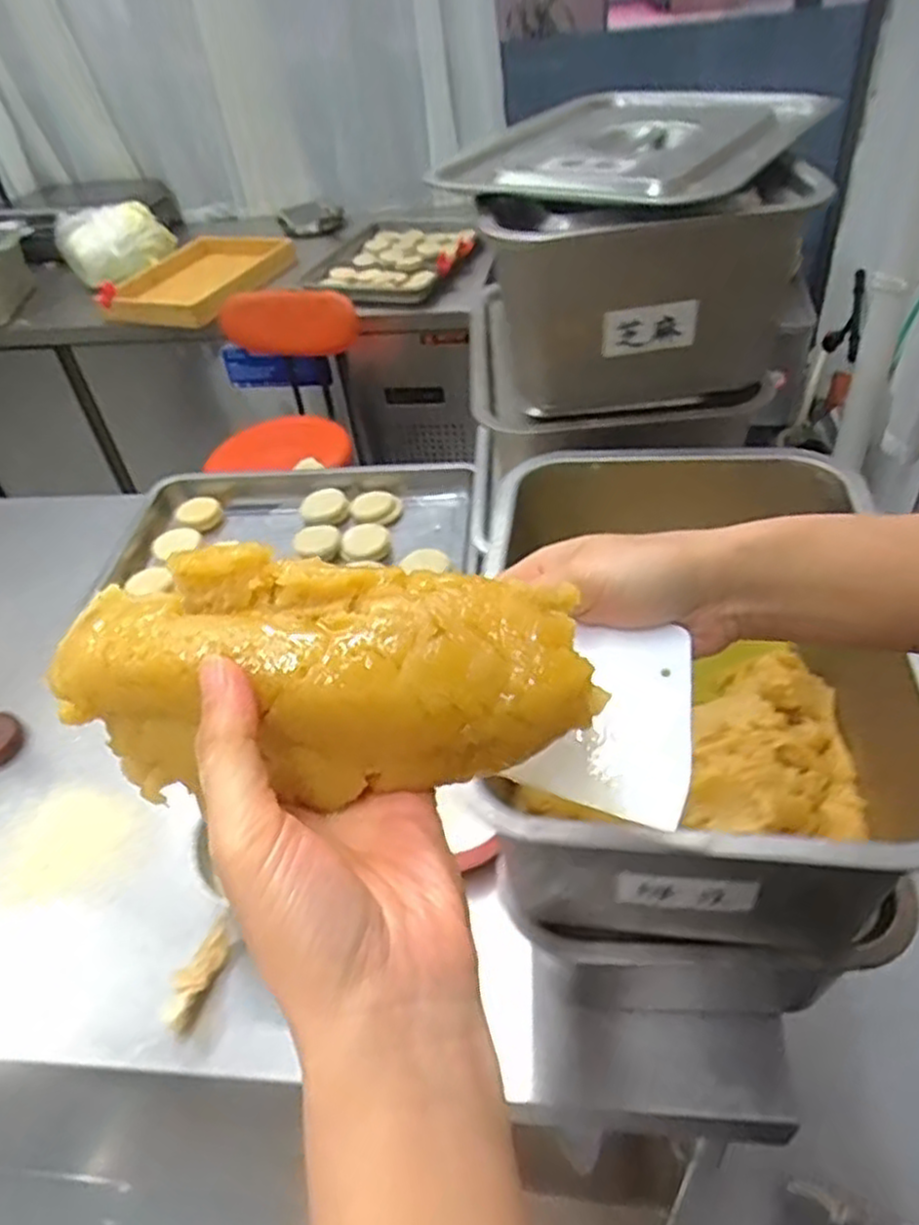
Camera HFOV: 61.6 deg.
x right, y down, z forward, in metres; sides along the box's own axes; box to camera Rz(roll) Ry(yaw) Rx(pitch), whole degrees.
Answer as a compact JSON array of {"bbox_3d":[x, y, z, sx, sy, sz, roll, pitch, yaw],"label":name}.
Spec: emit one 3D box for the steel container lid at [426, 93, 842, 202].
[{"bbox_3d":[0.158,-0.418,0.685,0.236,0.035,0.351,18,48,26],"label":"steel container lid"}]

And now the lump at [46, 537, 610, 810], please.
[{"bbox_3d":[-0.043,0.020,0.256,0.166,0.057,0.060,3,43,1],"label":"lump"}]

